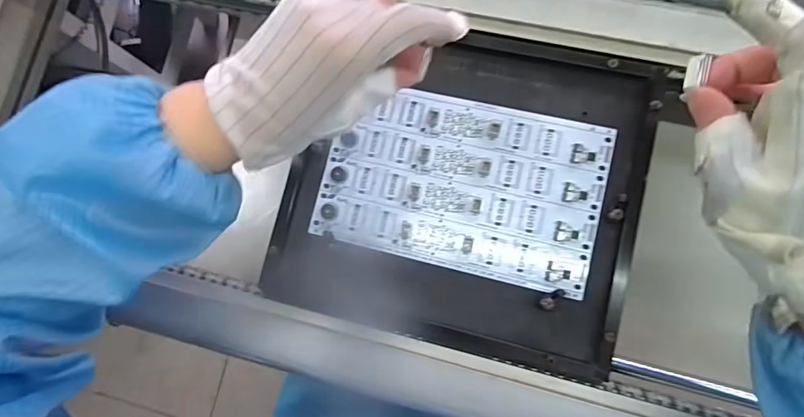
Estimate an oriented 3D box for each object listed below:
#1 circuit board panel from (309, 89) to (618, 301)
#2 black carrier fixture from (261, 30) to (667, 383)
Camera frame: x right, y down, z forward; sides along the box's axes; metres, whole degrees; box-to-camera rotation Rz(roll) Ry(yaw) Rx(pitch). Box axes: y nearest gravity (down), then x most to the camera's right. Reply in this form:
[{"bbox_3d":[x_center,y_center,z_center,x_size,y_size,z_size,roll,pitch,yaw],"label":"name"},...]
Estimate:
[{"bbox_3d":[0.045,-0.019,0.352,0.206,0.004,0.127,13,84,8],"label":"circuit board panel"},{"bbox_3d":[0.044,-0.017,0.349,0.252,0.019,0.233,13,83,8],"label":"black carrier fixture"}]

